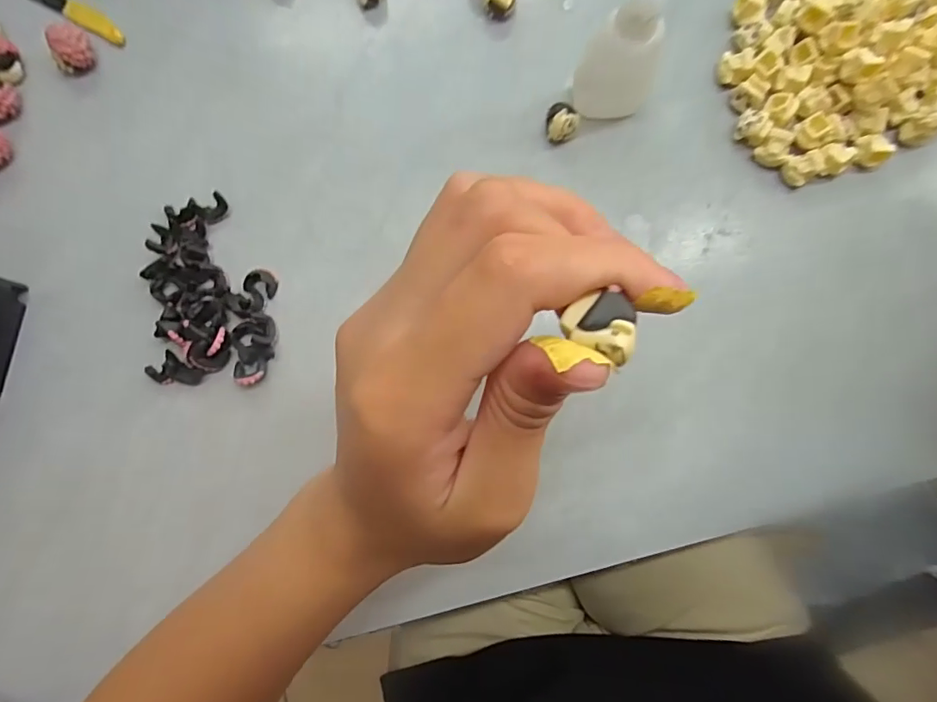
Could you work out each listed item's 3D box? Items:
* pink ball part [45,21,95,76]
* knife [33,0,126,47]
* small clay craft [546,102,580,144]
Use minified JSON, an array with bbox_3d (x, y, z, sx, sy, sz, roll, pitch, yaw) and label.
[{"bbox_3d":[-0.202,-0.155,0.251,0.016,0.016,0.021,16,85,4],"label":"pink ball part"},{"bbox_3d":[-0.216,-0.184,0.261,0.078,0.005,0.012,31,86,5],"label":"knife"},{"bbox_3d":[0.046,-0.112,0.246,0.016,0.018,0.015,0,84,2],"label":"small clay craft"}]

